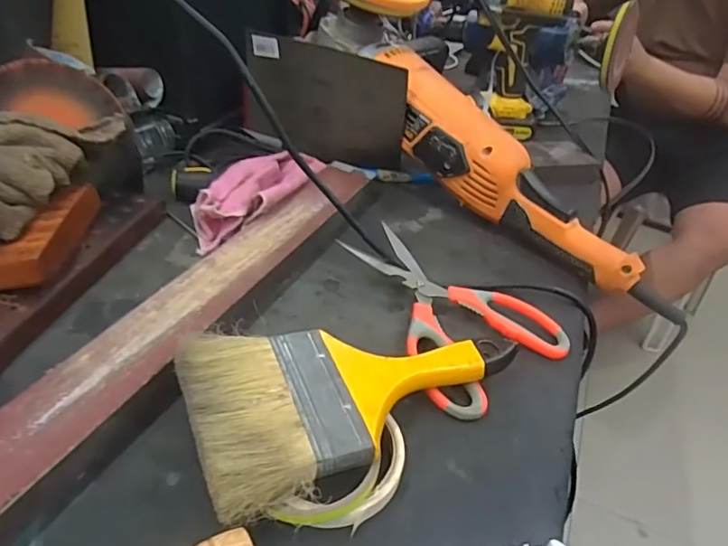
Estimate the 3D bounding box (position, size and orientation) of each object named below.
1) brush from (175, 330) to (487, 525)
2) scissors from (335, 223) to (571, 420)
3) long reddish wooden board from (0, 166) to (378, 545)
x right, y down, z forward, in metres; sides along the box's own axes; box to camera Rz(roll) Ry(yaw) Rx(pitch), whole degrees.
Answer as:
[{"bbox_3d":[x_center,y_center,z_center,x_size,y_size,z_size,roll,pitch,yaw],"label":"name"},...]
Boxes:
[{"bbox_3d":[-0.009,0.071,0.328,0.185,0.017,0.105,-6,42,-26],"label":"brush"},{"bbox_3d":[0.056,0.024,0.431,0.135,0.023,0.183,-23,46,-35],"label":"scissors"},{"bbox_3d":[-0.107,0.016,0.403,0.060,0.028,0.460,20,38,16],"label":"long reddish wooden board"}]

